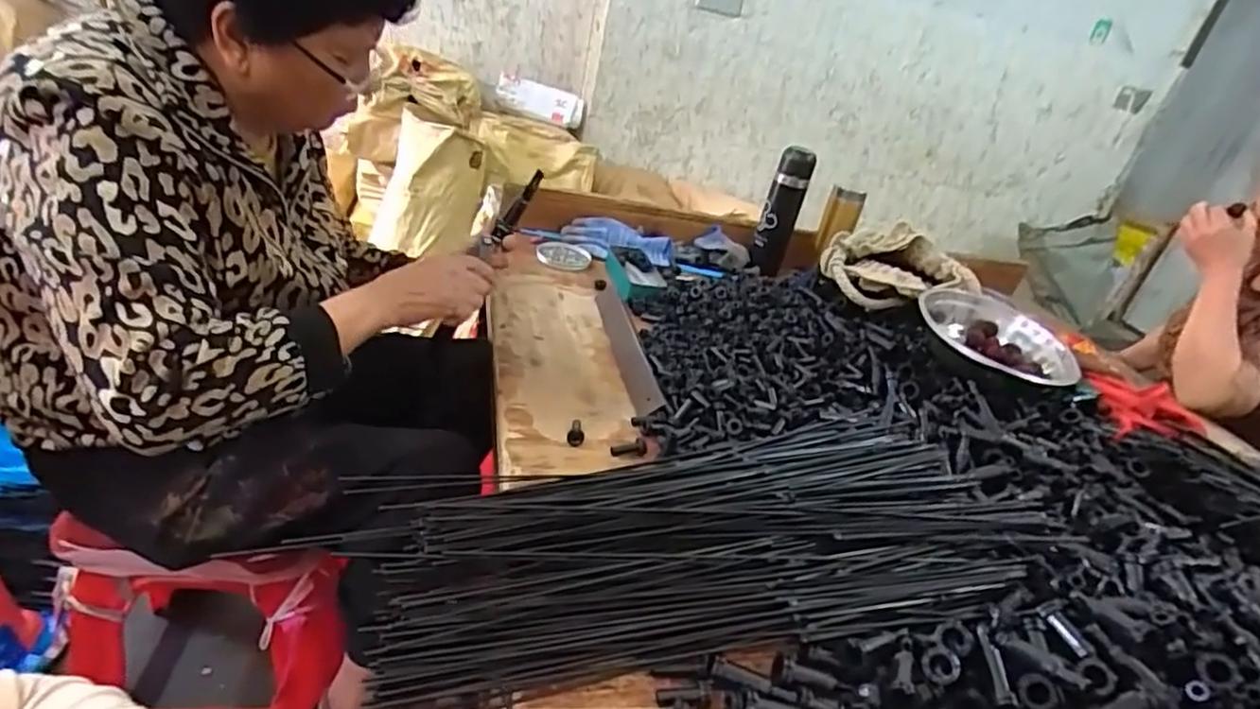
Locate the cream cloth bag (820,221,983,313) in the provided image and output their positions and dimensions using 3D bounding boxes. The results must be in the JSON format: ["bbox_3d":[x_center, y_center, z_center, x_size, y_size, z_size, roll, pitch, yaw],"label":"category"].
[{"bbox_3d":[0.438,-0.139,1.112,0.243,0.107,0.098,27,34,28],"label":"cream cloth bag"}]

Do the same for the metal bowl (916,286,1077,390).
[{"bbox_3d":[0.526,-0.021,0.986,0.204,0.072,0.204,5,31,-3],"label":"metal bowl"}]

